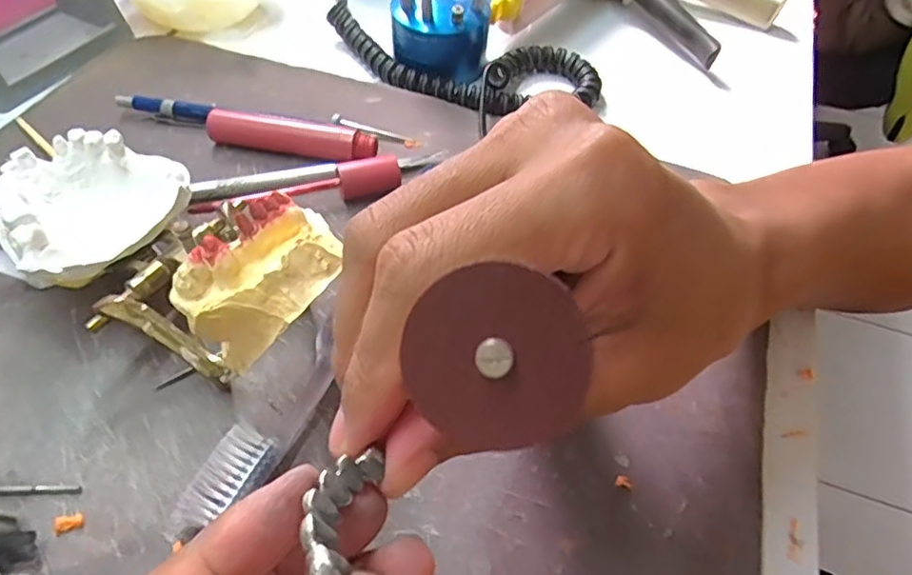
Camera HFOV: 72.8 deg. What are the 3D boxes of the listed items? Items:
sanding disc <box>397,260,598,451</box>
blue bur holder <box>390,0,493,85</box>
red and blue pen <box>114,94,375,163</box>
[{"bbox_3d":[0.006,0.010,0.084,0.024,0.025,0.004,8,7,6],"label":"sanding disc"},{"bbox_3d":[-0.008,-0.164,0.364,0.057,0.065,0.052,3,51,-1],"label":"blue bur holder"},{"bbox_3d":[-0.111,-0.084,0.325,0.142,0.018,0.018,15,52,8],"label":"red and blue pen"}]

